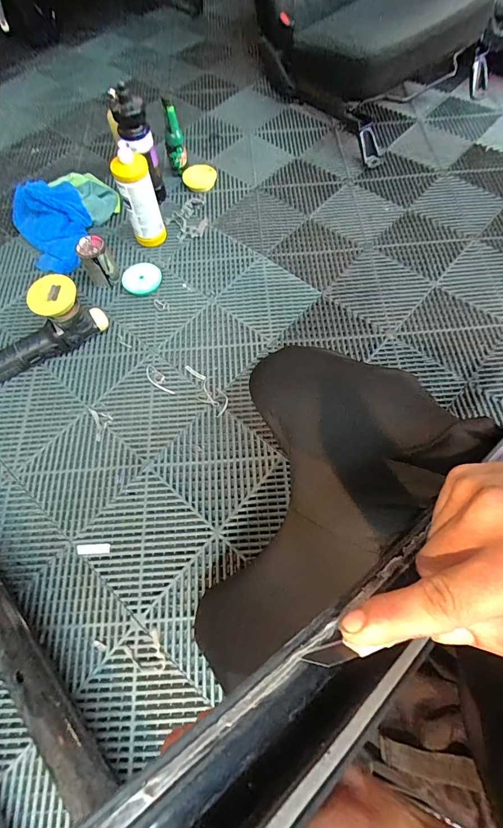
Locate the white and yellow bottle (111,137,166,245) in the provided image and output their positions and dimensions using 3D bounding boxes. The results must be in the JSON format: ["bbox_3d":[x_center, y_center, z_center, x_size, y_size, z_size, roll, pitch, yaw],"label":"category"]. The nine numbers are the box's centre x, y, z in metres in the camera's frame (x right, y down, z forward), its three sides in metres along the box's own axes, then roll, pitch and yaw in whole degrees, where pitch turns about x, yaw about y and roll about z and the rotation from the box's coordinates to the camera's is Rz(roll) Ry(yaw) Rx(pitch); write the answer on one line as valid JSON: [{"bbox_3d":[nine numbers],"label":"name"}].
[{"bbox_3d":[-0.277,-0.527,0.907,0.079,0.223,0.065,12,68,7],"label":"white and yellow bottle"}]

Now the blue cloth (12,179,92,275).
[{"bbox_3d":[-0.546,-0.528,1.001,0.192,0.089,0.304,-29,69,-11],"label":"blue cloth"}]

